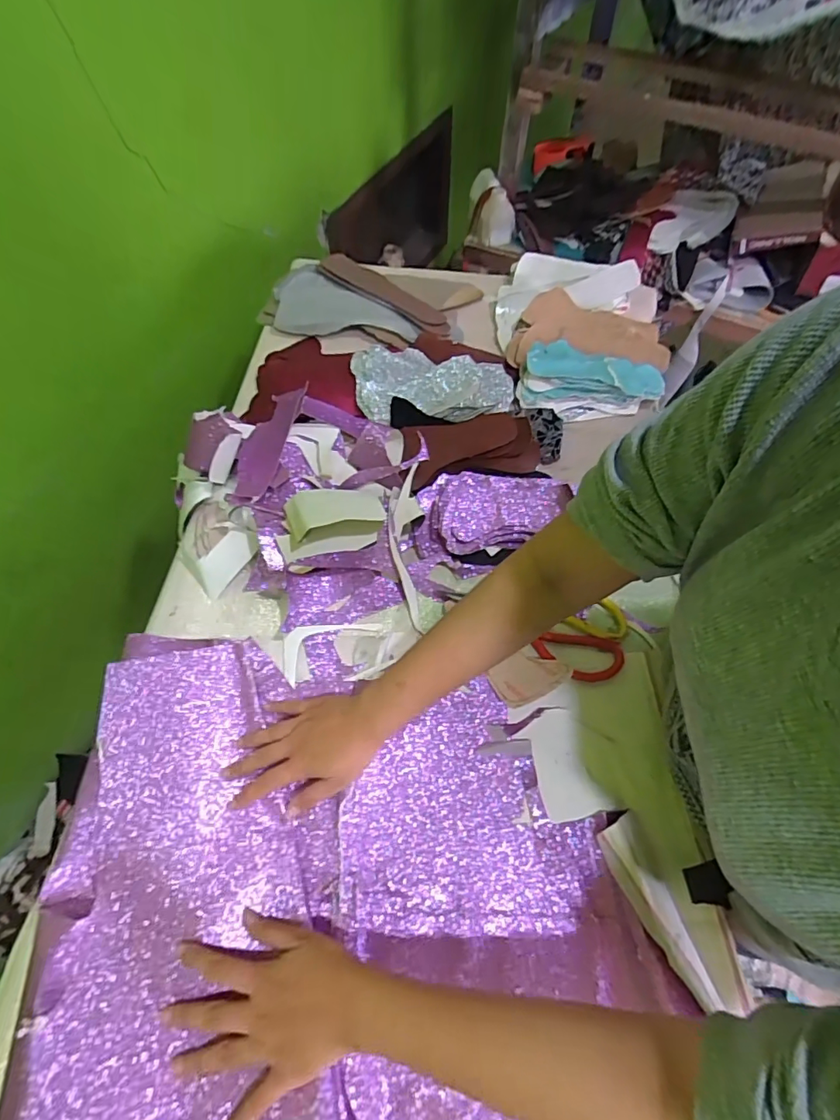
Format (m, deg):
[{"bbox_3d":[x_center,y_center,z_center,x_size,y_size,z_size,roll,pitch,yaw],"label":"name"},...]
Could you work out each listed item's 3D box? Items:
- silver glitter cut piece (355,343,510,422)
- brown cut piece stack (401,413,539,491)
[{"bbox_3d":[0.022,-0.250,0.718,0.219,0.028,0.121,0,72,-6],"label":"silver glitter cut piece"},{"bbox_3d":[0.063,-0.145,0.666,0.174,0.038,0.082,-13,62,-7],"label":"brown cut piece stack"}]

